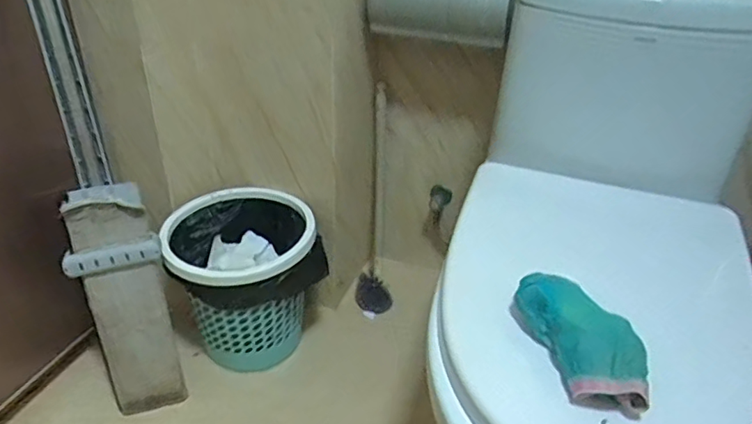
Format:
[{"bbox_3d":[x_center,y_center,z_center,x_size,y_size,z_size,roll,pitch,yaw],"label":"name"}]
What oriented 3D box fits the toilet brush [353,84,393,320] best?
[{"bbox_3d":[0.005,-0.020,1.204,0.077,0.494,0.092,3,5,-1],"label":"toilet brush"}]

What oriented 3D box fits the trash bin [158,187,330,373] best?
[{"bbox_3d":[-0.259,0.132,1.065,0.262,0.270,0.227,-19,39,-28],"label":"trash bin"}]

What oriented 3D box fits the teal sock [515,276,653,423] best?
[{"bbox_3d":[0.203,0.126,0.548,0.072,0.052,0.160,-9,35,-15],"label":"teal sock"}]

